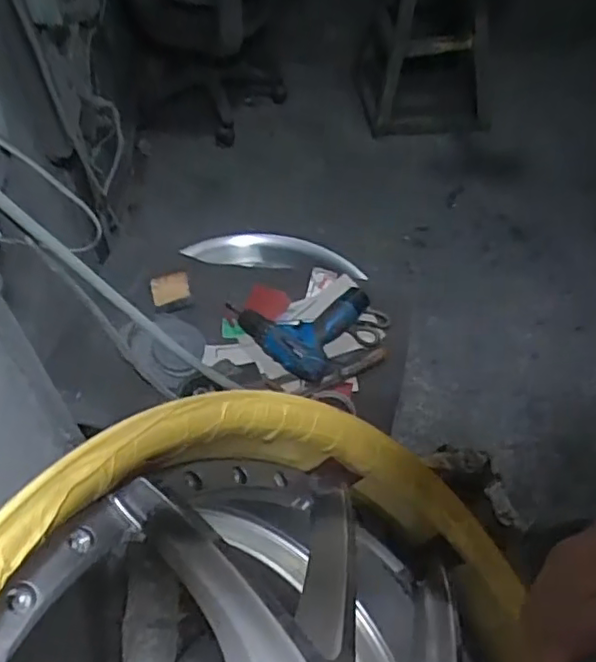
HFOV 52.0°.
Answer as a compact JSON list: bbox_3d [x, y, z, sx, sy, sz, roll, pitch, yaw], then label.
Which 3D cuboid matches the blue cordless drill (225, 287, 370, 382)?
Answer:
[{"bbox_3d":[0.003,-0.001,1.060,0.235,0.092,0.146,1,53,-2],"label":"blue cordless drill"}]

